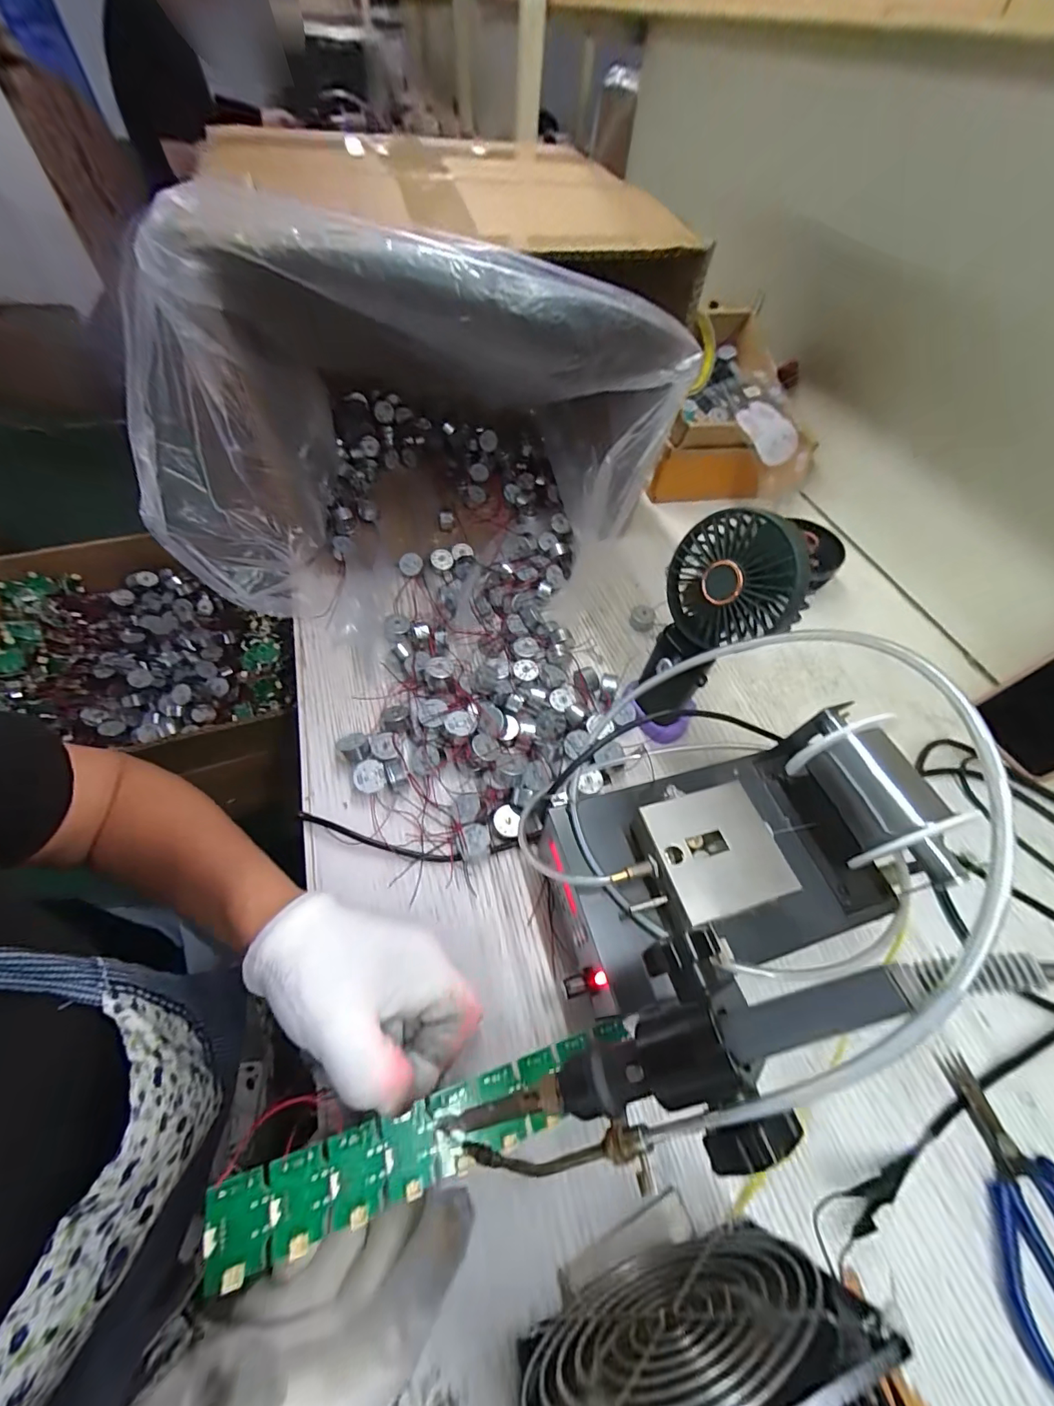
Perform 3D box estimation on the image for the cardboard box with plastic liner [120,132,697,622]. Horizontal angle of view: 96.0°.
[{"bbox_3d":[-0.109,-0.294,0.441,0.420,0.259,0.323,-11,57,-10],"label":"cardboard box with plastic liner"}]

